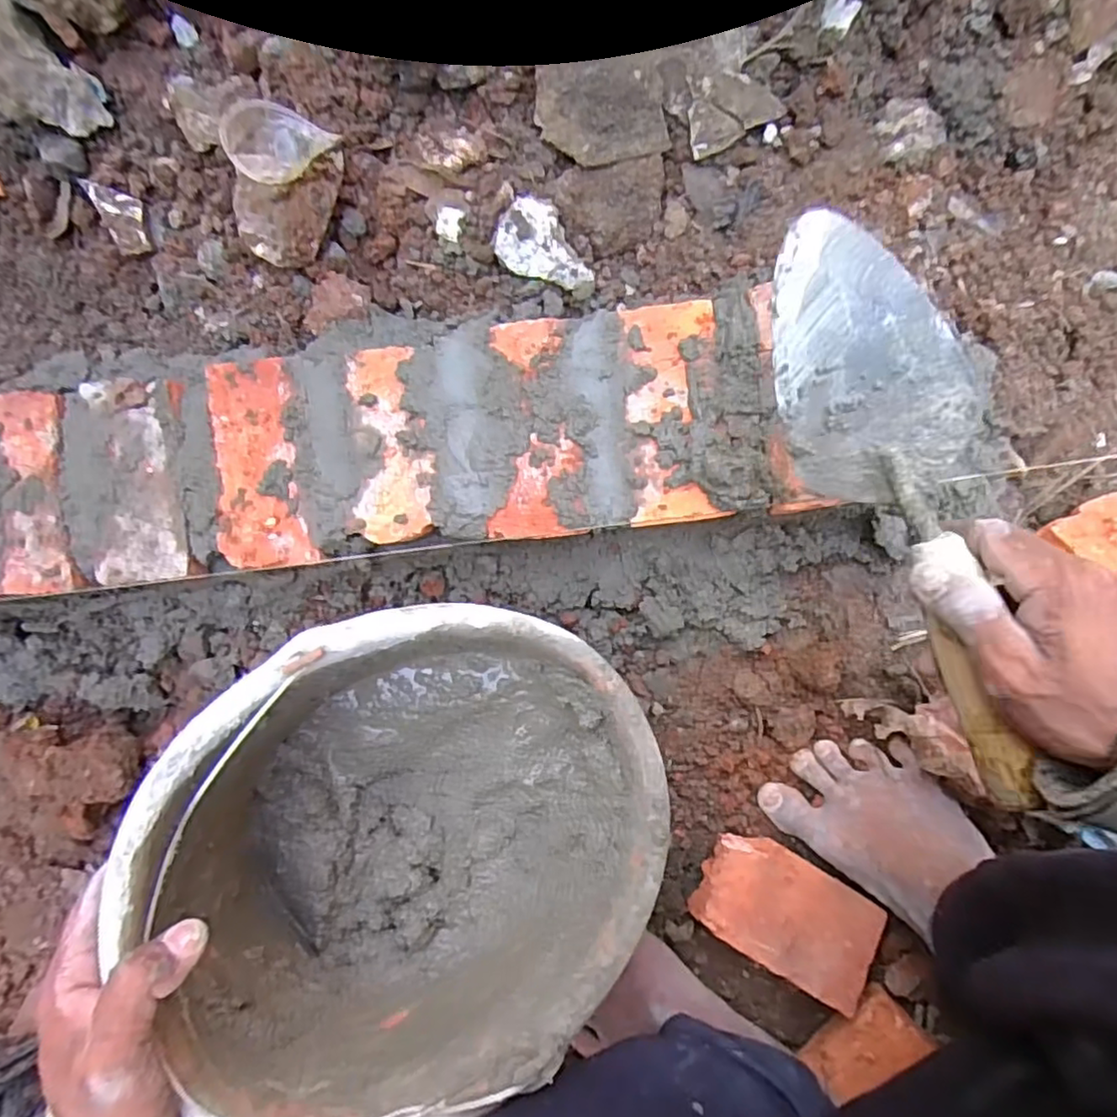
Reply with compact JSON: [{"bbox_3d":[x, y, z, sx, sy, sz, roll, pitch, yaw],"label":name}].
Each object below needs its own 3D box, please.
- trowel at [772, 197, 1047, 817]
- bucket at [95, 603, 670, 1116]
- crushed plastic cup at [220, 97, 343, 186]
[{"bbox_3d":[0.183,-0.034,0.330,0.090,0.049,0.302,-17,86,5],"label":"trowel"},{"bbox_3d":[-0.085,0.163,0.392,0.275,0.174,0.248,-14,83,-20],"label":"bucket"},{"bbox_3d":[-0.222,-0.322,0.492,0.075,0.033,0.068,30,96,2],"label":"crushed plastic cup"}]

